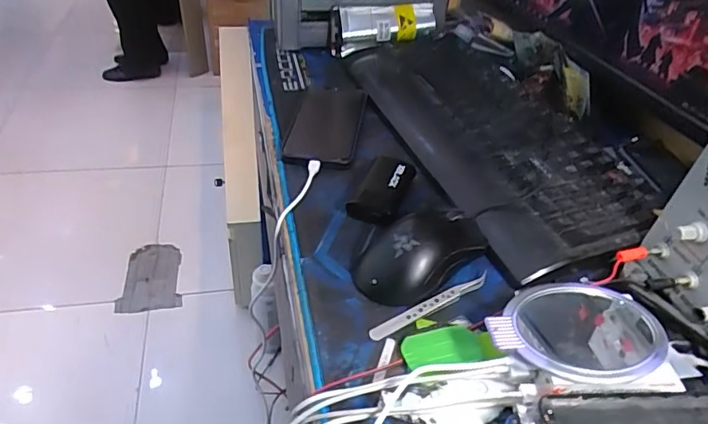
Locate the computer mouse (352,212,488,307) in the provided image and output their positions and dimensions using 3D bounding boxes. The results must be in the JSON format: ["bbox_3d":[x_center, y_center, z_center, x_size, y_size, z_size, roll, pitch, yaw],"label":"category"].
[{"bbox_3d":[0.057,0.031,0.441,0.116,0.037,0.063,-28,51,-34],"label":"computer mouse"}]

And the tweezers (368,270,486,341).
[{"bbox_3d":[0.063,0.074,0.411,0.116,0.006,0.013,-18,46,-26],"label":"tweezers"}]

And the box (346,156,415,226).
[{"bbox_3d":[0.030,-0.025,0.510,0.045,0.022,0.091,19,42,14],"label":"box"}]

